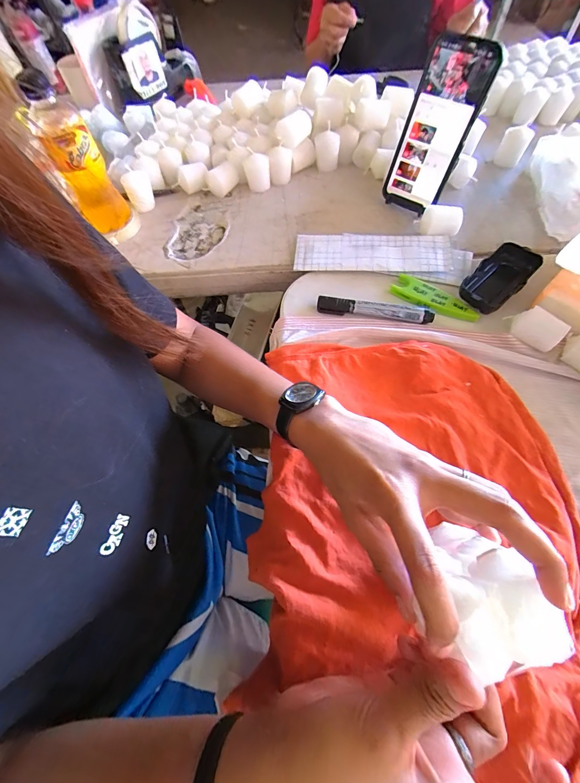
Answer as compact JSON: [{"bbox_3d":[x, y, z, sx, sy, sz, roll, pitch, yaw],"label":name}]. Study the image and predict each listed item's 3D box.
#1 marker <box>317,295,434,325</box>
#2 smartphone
[{"bbox_3d":[0.100,-0.096,0.379,0.135,0.011,0.016,10,63,8],"label":"marker"},{"bbox_3d":[0.179,-0.321,0.401,0.083,0.164,0.015,38,47,23],"label":"smartphone"}]

